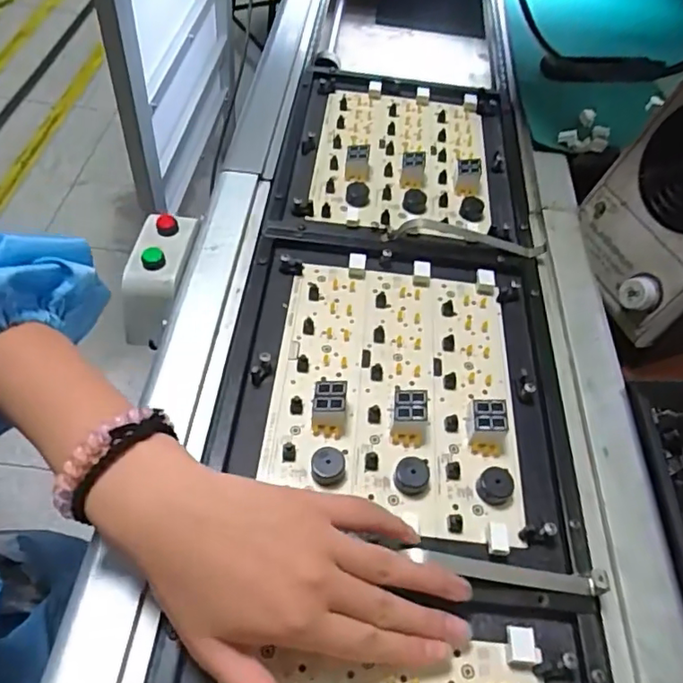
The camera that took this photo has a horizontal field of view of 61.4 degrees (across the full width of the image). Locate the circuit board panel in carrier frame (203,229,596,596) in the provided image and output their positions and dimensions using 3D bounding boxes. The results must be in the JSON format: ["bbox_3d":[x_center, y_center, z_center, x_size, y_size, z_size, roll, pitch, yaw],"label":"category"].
[{"bbox_3d":[0.039,0.021,0.407,0.231,0.024,0.266,6,52,0],"label":"circuit board panel in carrier frame"}]

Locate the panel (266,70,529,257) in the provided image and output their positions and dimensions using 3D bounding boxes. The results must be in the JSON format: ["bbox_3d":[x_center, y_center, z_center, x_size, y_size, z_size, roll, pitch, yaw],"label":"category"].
[{"bbox_3d":[0.061,-0.188,0.573,0.225,0.021,0.256,7,52,1],"label":"panel"}]

